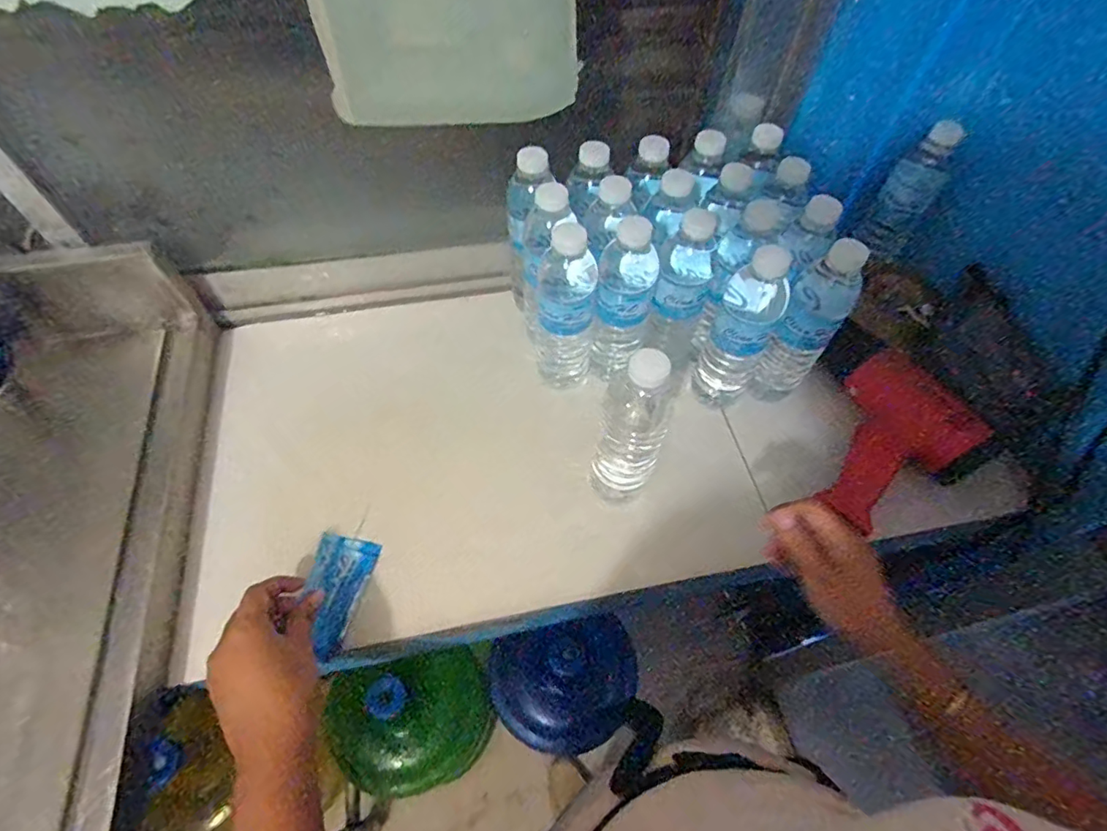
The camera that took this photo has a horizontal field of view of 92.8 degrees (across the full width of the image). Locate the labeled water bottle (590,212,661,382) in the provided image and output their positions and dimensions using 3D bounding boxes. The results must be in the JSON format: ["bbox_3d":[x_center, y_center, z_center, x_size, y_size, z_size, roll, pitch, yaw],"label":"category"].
[{"bbox_3d":[0.074,-0.119,0.569,0.059,0.190,0.063,7,57,2],"label":"labeled water bottle"}]

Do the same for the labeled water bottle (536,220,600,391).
[{"bbox_3d":[0.014,-0.113,0.568,0.066,0.210,0.074,3,57,-1],"label":"labeled water bottle"}]

